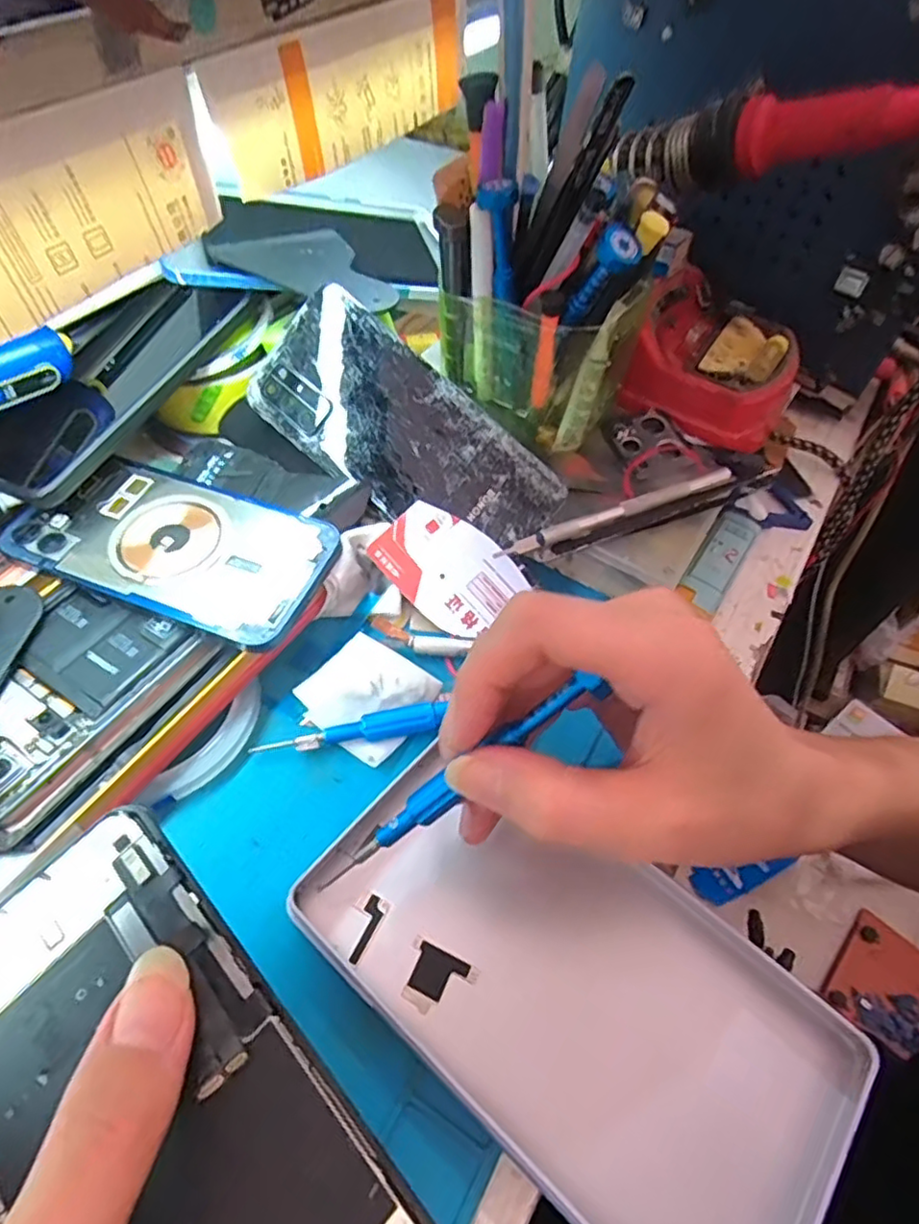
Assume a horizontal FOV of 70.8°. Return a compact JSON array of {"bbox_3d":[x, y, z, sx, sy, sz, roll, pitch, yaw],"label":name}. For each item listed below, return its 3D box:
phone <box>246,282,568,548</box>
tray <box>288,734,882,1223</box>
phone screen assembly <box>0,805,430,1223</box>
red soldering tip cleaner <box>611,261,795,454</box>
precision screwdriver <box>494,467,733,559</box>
[{"bbox_3d":[-0.027,-0.084,0.312,0.151,0.009,0.069,41,95,1],"label":"phone"},{"bbox_3d":[0.038,0.125,0.224,0.183,0.018,0.102,37,59,20],"label":"tray"},{"bbox_3d":[-0.069,0.115,0.149,0.141,0.011,0.066,37,59,25],"label":"phone screen assembly"},{"bbox_3d":[0.146,-0.145,0.367,0.092,0.040,0.095,22,56,11],"label":"red soldering tip cleaner"},{"bbox_3d":[0.078,-0.050,0.314,0.131,0.008,0.009,-19,58,-17],"label":"precision screwdriver"}]

